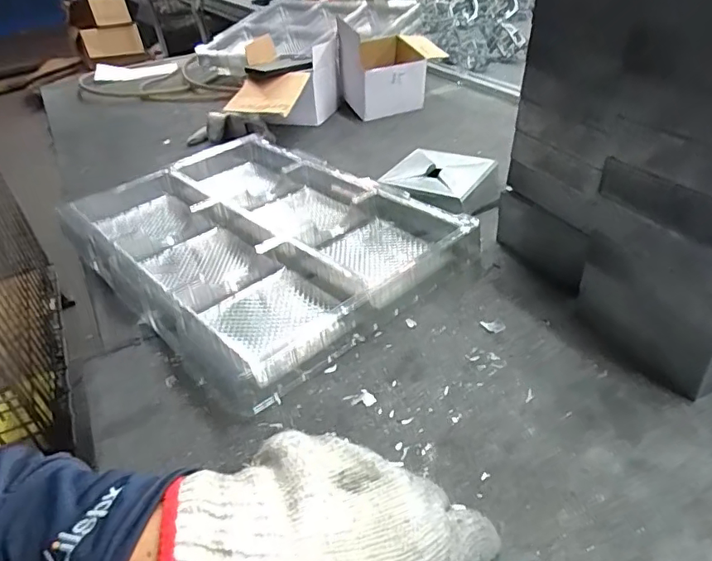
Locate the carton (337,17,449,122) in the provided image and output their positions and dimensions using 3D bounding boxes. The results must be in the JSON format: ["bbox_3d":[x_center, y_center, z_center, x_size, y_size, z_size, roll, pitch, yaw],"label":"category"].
[{"bbox_3d":[0.069,-0.401,1.012,0.187,0.130,0.126,-16,38,-13],"label":"carton"}]

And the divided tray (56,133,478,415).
[{"bbox_3d":[-0.140,-0.069,0.664,0.328,0.043,0.477,-32,44,-30],"label":"divided tray"}]

